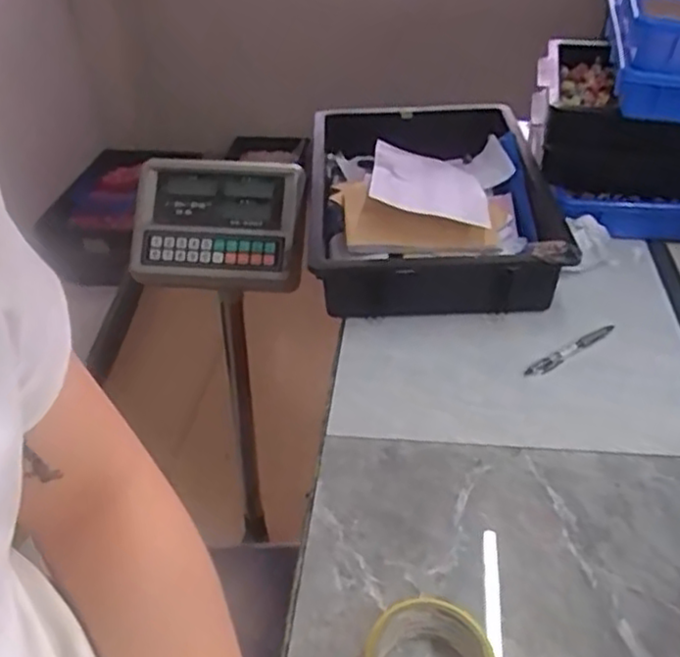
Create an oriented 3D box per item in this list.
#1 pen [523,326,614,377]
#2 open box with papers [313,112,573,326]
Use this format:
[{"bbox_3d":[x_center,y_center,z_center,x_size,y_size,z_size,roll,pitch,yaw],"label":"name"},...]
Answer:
[{"bbox_3d":[0.262,0.025,0.807,0.125,0.010,0.016,-22,41,-21],"label":"pen"},{"bbox_3d":[0.122,-0.164,0.984,0.314,0.120,0.437,-1,38,2],"label":"open box with papers"}]

